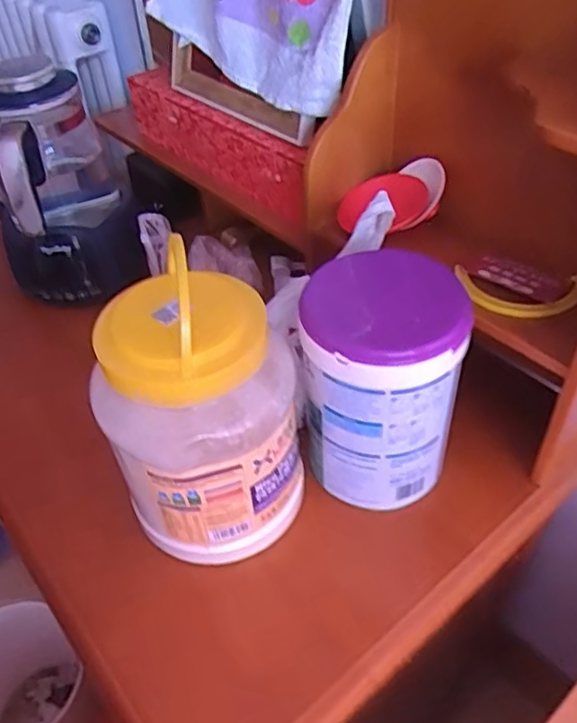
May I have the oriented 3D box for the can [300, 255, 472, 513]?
[{"bbox_3d":[0.077,0.020,0.528,0.125,0.186,0.119,1,44,6],"label":"can"}]

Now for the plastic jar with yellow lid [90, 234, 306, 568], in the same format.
[{"bbox_3d":[-0.067,0.044,0.489,0.144,0.210,0.126,-28,48,-22],"label":"plastic jar with yellow lid"}]

